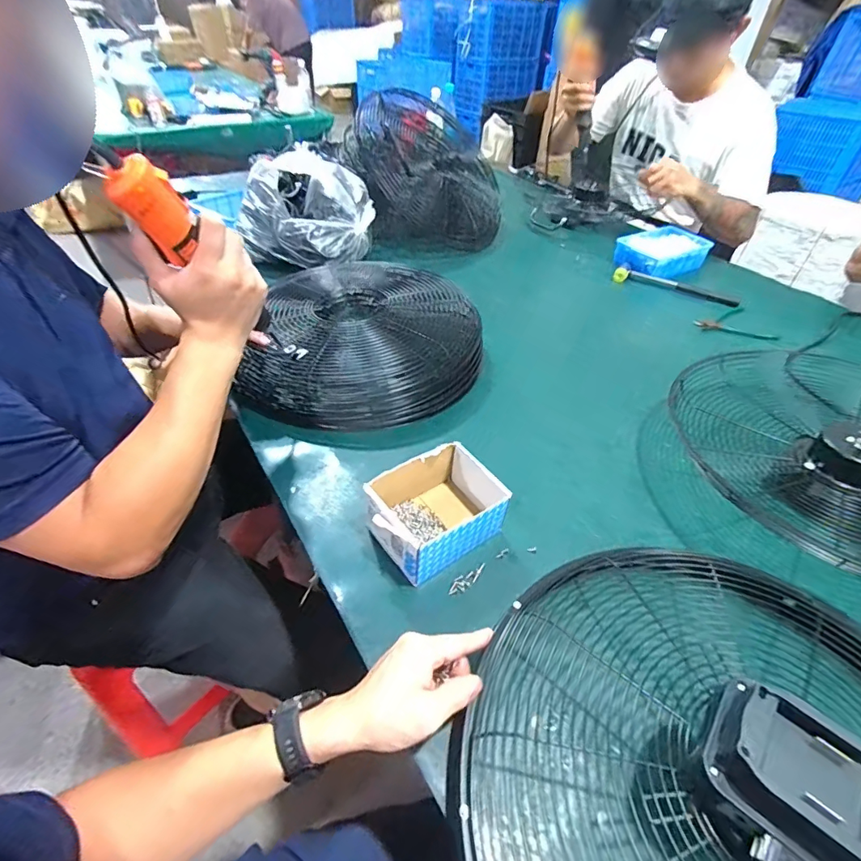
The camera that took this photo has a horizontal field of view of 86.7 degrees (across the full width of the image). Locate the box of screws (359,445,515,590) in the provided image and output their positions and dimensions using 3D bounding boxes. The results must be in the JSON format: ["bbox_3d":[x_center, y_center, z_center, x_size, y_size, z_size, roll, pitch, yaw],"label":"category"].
[{"bbox_3d":[0.007,0.090,0.525,0.142,0.072,0.102,-27,51,-28],"label":"box of screws"}]

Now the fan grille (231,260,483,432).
[{"bbox_3d":[-0.094,-0.151,0.745,0.346,0.106,0.336,5,43,2],"label":"fan grille"}]

